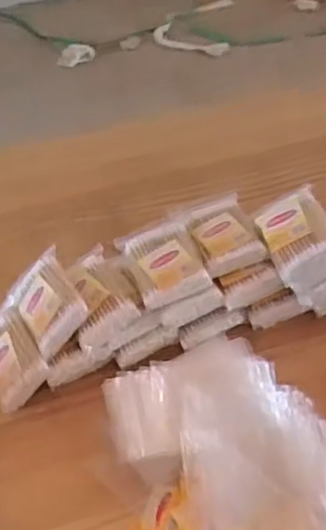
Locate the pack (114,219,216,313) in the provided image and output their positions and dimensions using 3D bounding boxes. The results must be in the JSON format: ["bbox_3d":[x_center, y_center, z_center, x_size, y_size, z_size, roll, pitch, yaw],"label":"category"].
[{"bbox_3d":[0.001,-0.007,0.606,0.060,0.018,0.091,-16,47,-13],"label":"pack"}]

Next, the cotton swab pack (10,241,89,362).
[{"bbox_3d":[-0.098,0.030,0.599,0.055,0.017,0.081,-41,54,2],"label":"cotton swab pack"}]

